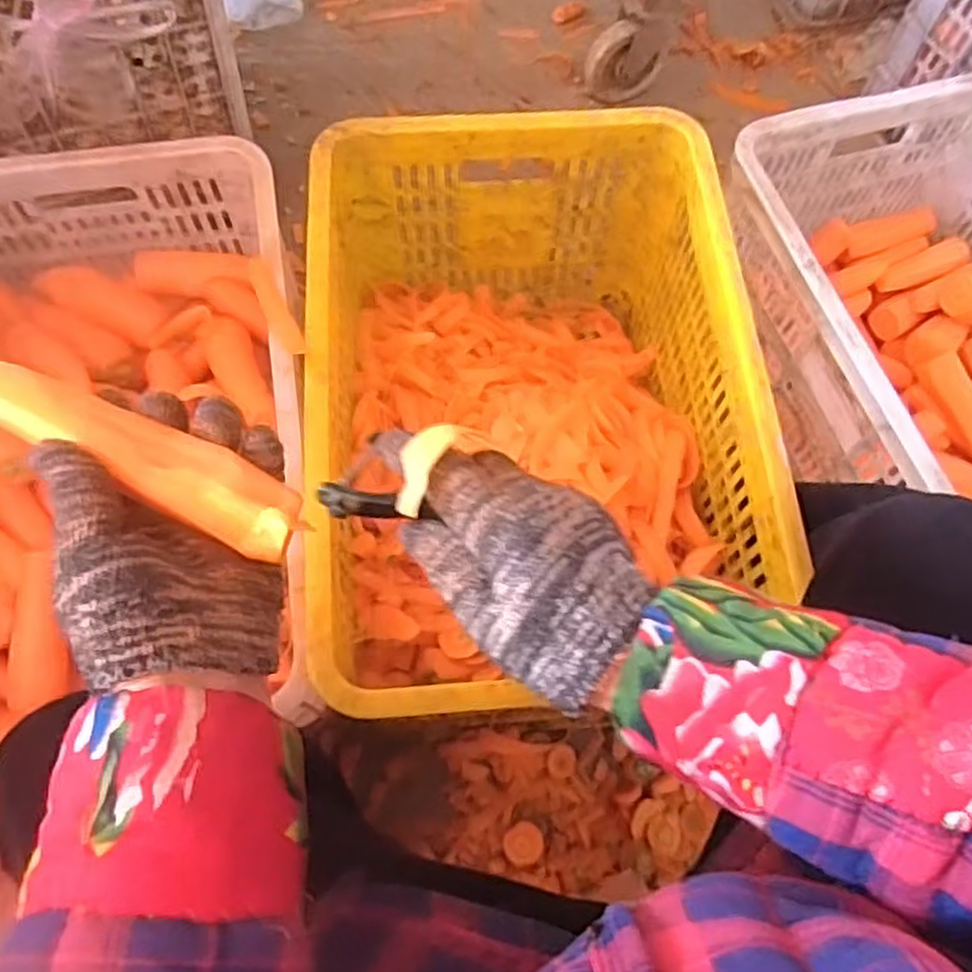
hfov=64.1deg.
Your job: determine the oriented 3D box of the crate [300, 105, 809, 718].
[{"bbox_3d":[0.031,-0.058,0.756,0.361,0.293,0.540,-4,67,-4],"label":"crate"}]

